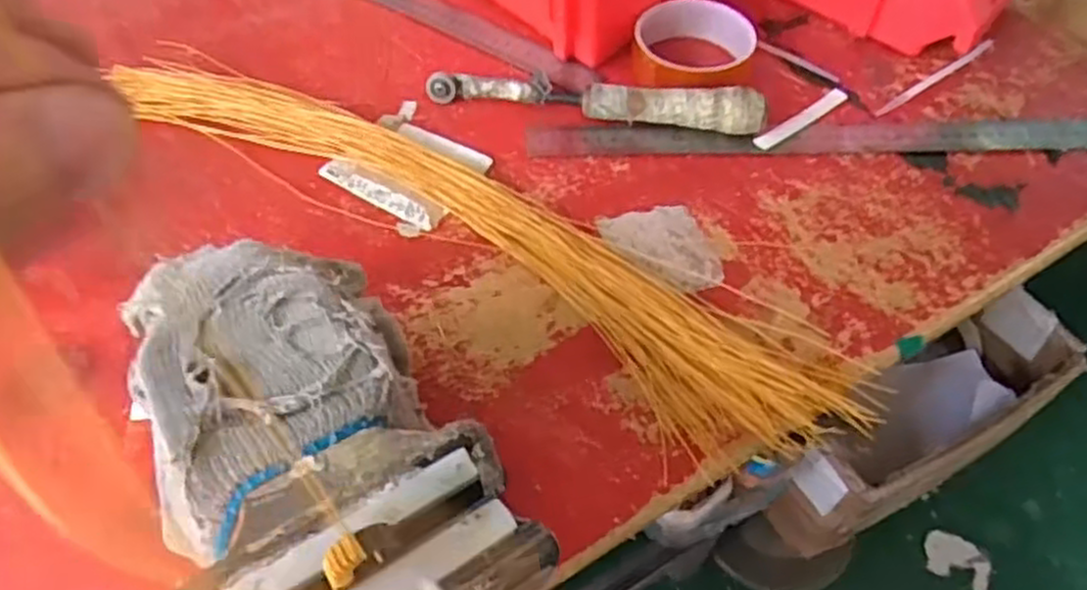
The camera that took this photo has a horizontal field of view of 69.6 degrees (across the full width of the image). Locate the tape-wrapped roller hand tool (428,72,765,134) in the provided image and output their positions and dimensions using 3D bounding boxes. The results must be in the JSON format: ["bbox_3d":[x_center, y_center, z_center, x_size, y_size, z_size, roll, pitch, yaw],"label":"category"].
[{"bbox_3d":[0.034,-0.134,0.524,0.221,0.033,0.028,11,54,7],"label":"tape-wrapped roller hand tool"}]

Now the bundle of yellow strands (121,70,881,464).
[{"bbox_3d":[-0.061,-0.048,0.461,0.503,0.026,0.083,29,58,19],"label":"bundle of yellow strands"}]

